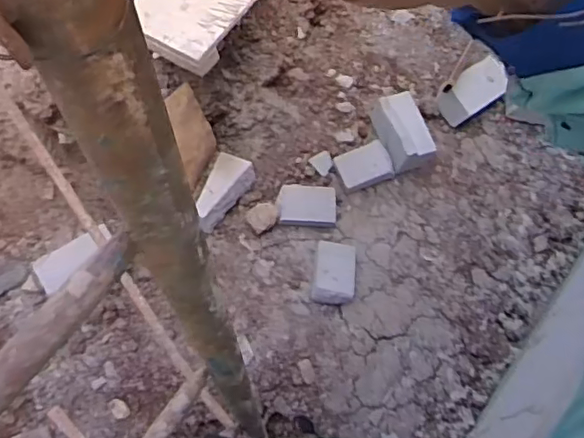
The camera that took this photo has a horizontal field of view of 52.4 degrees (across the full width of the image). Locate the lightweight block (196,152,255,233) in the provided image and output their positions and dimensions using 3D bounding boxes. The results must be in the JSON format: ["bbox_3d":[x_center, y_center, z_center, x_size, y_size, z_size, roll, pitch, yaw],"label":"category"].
[{"bbox_3d":[-0.184,-0.067,1.611,0.109,0.095,0.215,17,66,7],"label":"lightweight block"}]

